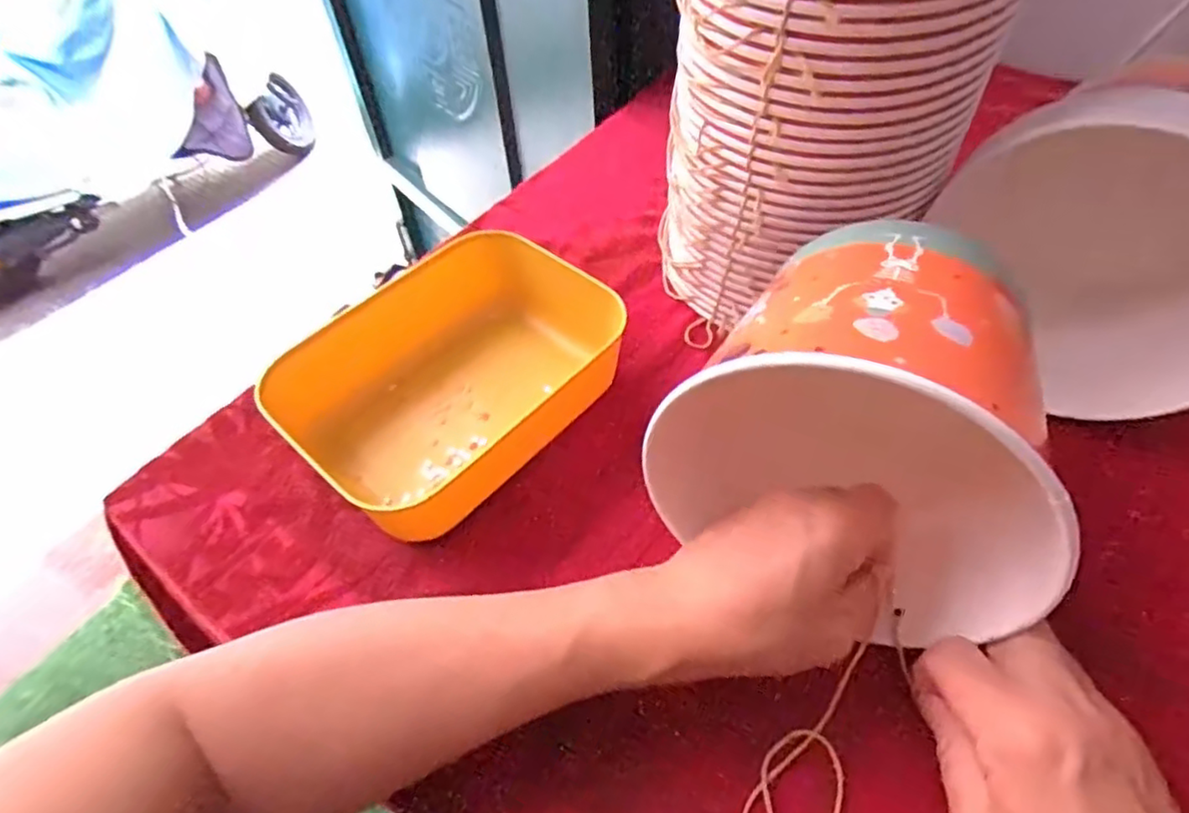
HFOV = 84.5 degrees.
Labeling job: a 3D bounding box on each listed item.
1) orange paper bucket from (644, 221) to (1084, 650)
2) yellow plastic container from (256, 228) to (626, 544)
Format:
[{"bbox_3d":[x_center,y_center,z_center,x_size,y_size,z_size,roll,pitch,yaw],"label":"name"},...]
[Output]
[{"bbox_3d":[0.127,-0.004,0.302,0.173,0.141,0.133,26,58,23],"label":"orange paper bucket"},{"bbox_3d":[-0.083,-0.018,0.392,0.191,0.057,0.144,-39,59,-23],"label":"yellow plastic container"}]

